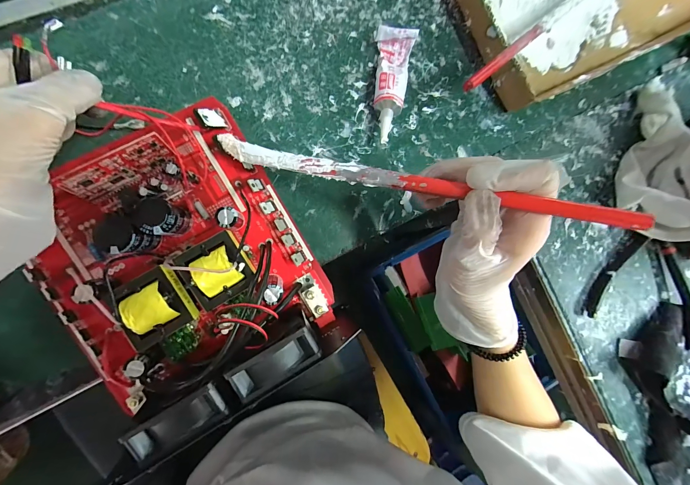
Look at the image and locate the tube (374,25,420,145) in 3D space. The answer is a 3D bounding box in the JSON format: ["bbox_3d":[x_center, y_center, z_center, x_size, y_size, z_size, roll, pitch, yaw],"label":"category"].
[{"bbox_3d":[0.040,-0.133,0.254,0.032,0.023,0.091,5,88,-10],"label":"tube"}]

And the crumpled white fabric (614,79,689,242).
[{"bbox_3d":[0.306,-0.087,0.284,0.069,0.053,0.164,10,87,-10],"label":"crumpled white fabric"}]

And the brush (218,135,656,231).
[{"bbox_3d":[0.031,-0.040,0.184,0.257,0.008,0.014,14,88,15],"label":"brush"}]

